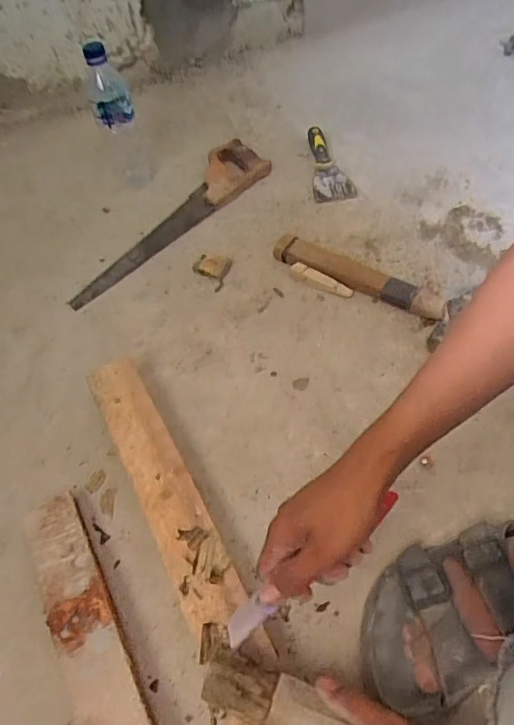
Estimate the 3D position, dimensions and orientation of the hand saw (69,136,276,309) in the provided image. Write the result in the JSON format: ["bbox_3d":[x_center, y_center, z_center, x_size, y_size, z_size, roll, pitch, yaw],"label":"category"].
[{"bbox_3d":[-0.146,-0.251,0.836,0.094,0.042,0.442,37,64,27],"label":"hand saw"}]

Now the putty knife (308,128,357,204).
[{"bbox_3d":[0.123,-0.355,0.899,0.068,0.022,0.176,-11,67,-3],"label":"putty knife"}]

